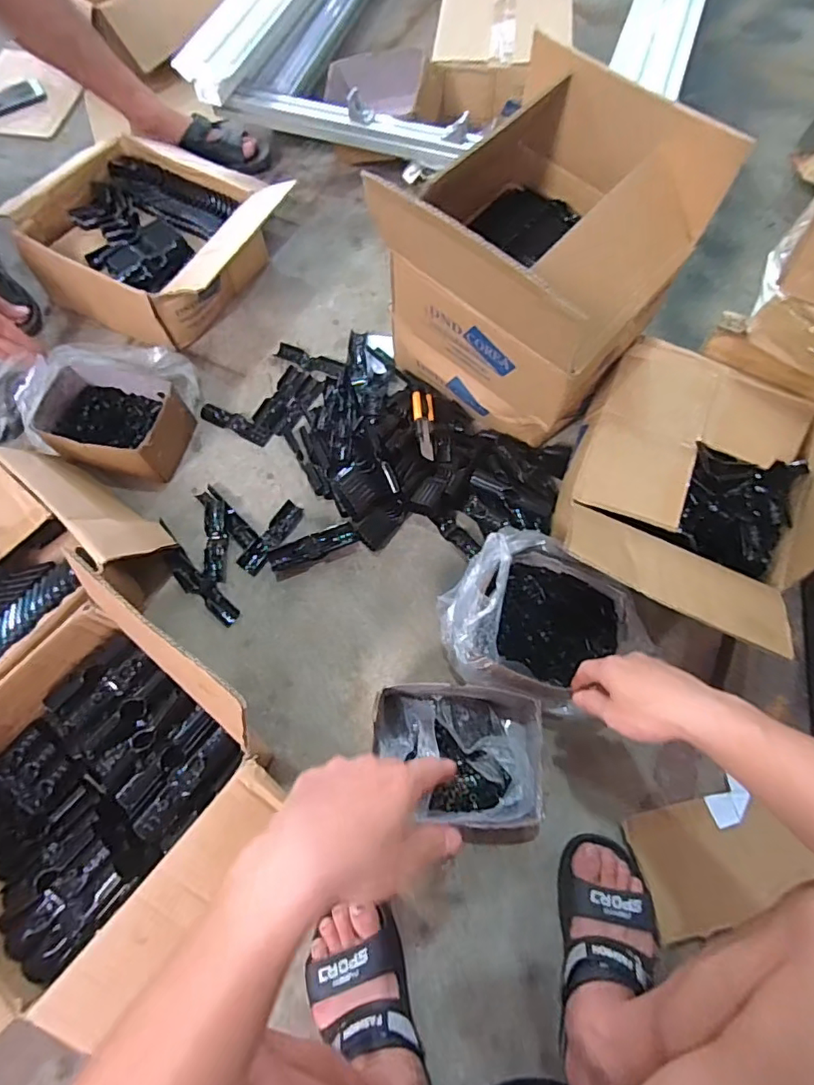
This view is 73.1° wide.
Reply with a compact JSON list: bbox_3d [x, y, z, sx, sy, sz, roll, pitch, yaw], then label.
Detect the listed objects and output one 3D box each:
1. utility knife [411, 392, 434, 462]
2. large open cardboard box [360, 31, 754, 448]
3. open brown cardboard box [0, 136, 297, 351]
[{"bbox_3d":[0.029,-0.187,0.870,0.034,0.010,0.149,-4,56,1],"label":"utility knife"},{"bbox_3d":[0.167,-0.373,0.792,0.334,0.372,0.326,39,74,15],"label":"large open cardboard box"},{"bbox_3d":[-0.459,-0.548,0.993,0.463,0.161,0.389,30,73,13],"label":"open brown cardboard box"}]

